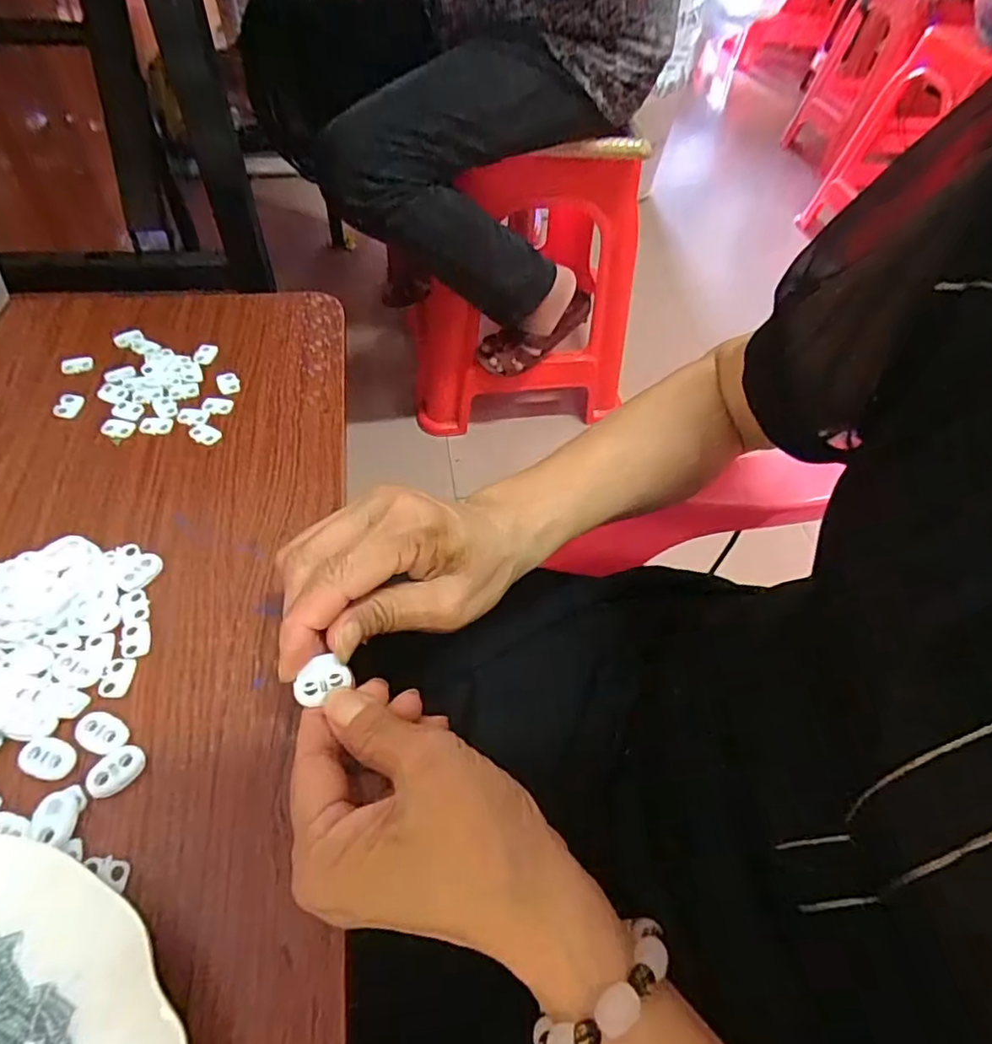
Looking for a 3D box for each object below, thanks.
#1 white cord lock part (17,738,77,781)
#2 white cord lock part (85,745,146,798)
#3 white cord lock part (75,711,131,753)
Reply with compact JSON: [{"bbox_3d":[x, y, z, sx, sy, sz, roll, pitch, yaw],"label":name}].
[{"bbox_3d":[-0.191,0.100,0.253,0.023,0.004,0.015,16,54,7],"label":"white cord lock part"},{"bbox_3d":[-0.161,0.106,0.253,0.016,0.005,0.022,33,57,18],"label":"white cord lock part"},{"bbox_3d":[-0.172,0.092,0.260,0.023,0.004,0.014,25,55,13],"label":"white cord lock part"}]

